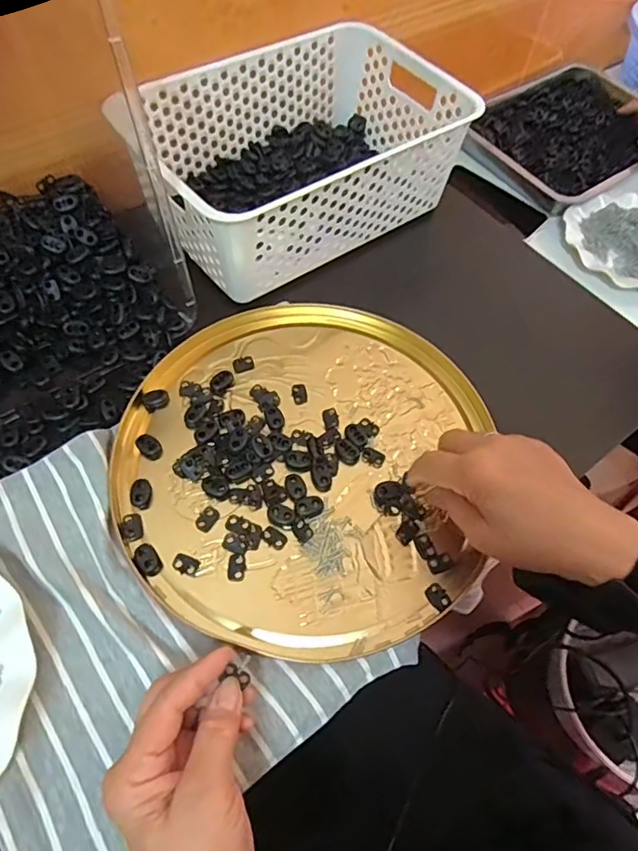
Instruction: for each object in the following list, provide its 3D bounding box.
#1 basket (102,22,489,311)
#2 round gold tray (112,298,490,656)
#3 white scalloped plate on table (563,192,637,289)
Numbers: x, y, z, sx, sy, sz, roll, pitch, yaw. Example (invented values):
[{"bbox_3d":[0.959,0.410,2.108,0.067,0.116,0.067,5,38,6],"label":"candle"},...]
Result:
[{"bbox_3d":[-0.019,-0.272,0.541,0.297,0.099,0.199,-33,67,-21],"label":"basket"},{"bbox_3d":[-0.016,0.019,0.431,0.275,0.013,0.284,9,60,1],"label":"round gold tray"},{"bbox_3d":[0.424,-0.245,0.722,0.173,0.012,0.173,2,60,-3],"label":"white scalloped plate on table"}]

